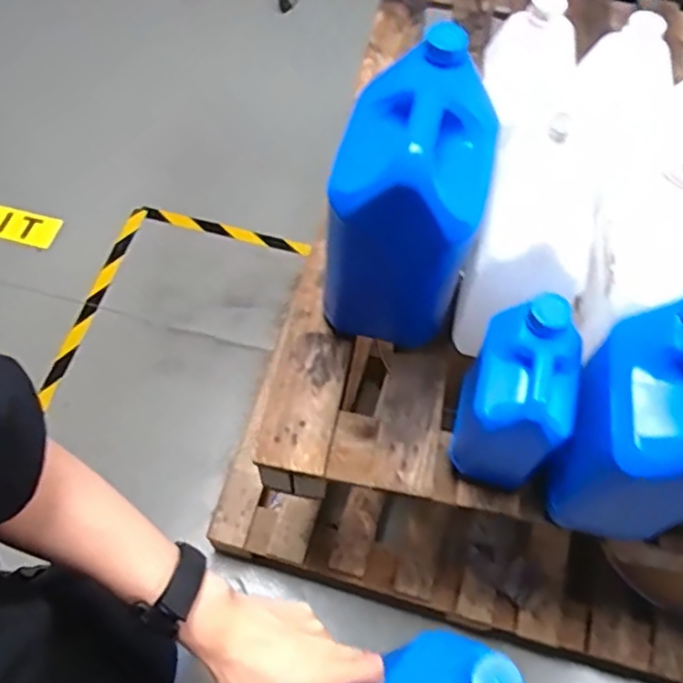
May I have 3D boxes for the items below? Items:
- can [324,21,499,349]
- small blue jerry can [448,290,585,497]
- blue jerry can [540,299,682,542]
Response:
[{"bbox_3d":[0.076,-0.158,0.797,0.171,0.337,0.186,17,62,6],"label":"can"},{"bbox_3d":[0.199,0.064,0.739,0.099,0.208,0.141,14,62,5],"label":"small blue jerry can"},{"bbox_3d":[0.313,0.087,0.687,0.137,0.251,0.167,11,62,3],"label":"blue jerry can"}]

